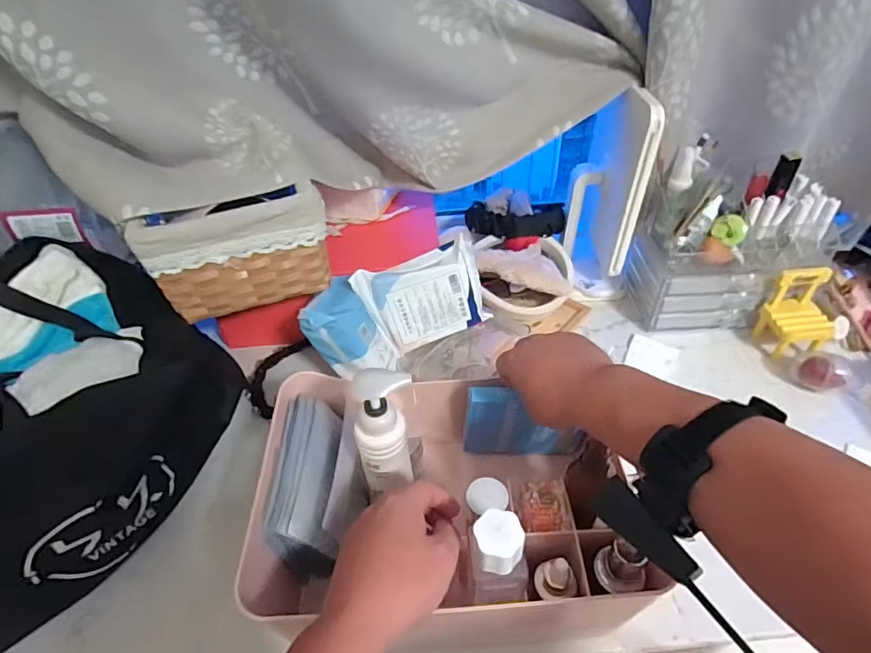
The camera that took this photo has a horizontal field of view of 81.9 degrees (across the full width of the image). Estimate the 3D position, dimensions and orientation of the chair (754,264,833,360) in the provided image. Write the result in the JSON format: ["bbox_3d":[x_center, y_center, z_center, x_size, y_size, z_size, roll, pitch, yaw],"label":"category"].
[{"bbox_3d":[0.490,-0.018,0.672,0.077,0.103,0.074,-4,43,-1],"label":"chair"}]

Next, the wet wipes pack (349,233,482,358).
[{"bbox_3d":[-0.019,-0.040,0.678,0.163,0.130,0.050,-14,27,-5],"label":"wet wipes pack"}]

